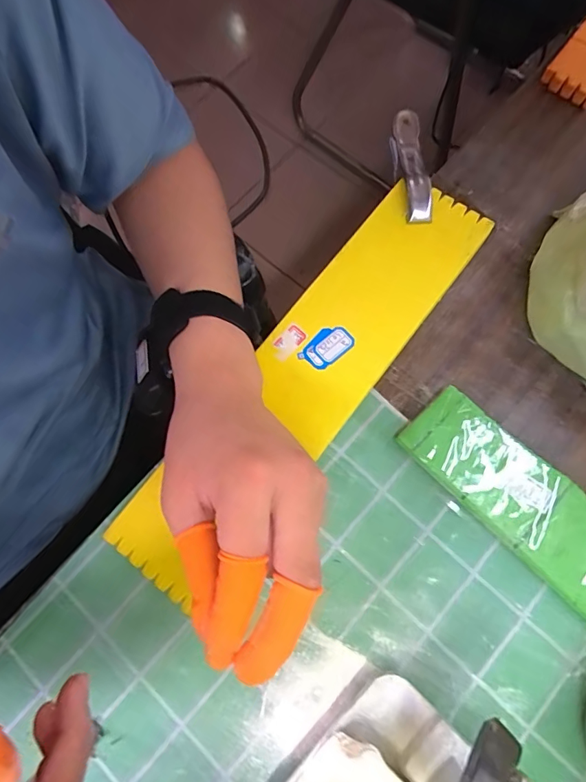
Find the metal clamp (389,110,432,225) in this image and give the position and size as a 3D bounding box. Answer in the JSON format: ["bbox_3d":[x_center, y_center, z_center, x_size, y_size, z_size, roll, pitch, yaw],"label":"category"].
[{"bbox_3d":[0.096,-0.180,0.373,0.021,0.026,0.113,-2,63,1],"label":"metal clamp"}]

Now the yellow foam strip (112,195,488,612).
[{"bbox_3d":[0.014,-0.014,0.324,0.081,0.015,0.337,38,79,10],"label":"yellow foam strip"}]

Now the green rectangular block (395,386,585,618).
[{"bbox_3d":[0.153,0.075,0.296,0.056,0.016,0.178,-44,78,-9],"label":"green rectangular block"}]

